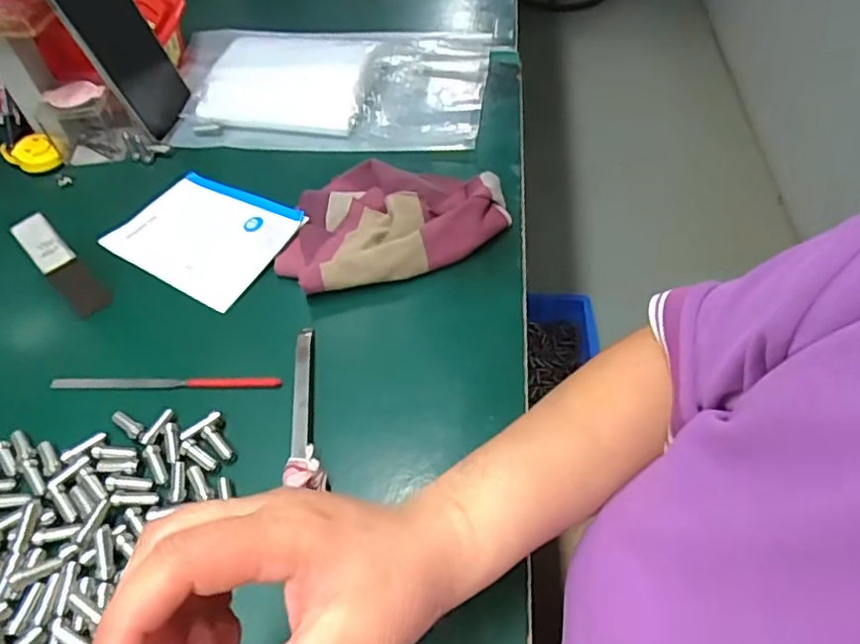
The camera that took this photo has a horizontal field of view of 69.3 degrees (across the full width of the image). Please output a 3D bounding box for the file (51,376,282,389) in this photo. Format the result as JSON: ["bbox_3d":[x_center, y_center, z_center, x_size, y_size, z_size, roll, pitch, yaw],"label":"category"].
[{"bbox_3d":[-0.178,0.040,0.418,0.156,0.007,0.008,0,53,4],"label":"file"}]

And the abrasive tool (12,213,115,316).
[{"bbox_3d":[-0.270,-0.040,0.458,0.025,0.052,0.067,-39,59,-23],"label":"abrasive tool"}]

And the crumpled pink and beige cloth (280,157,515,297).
[{"bbox_3d":[-0.032,-0.086,0.479,0.171,0.035,0.119,-12,53,-5],"label":"crumpled pink and beige cloth"}]

